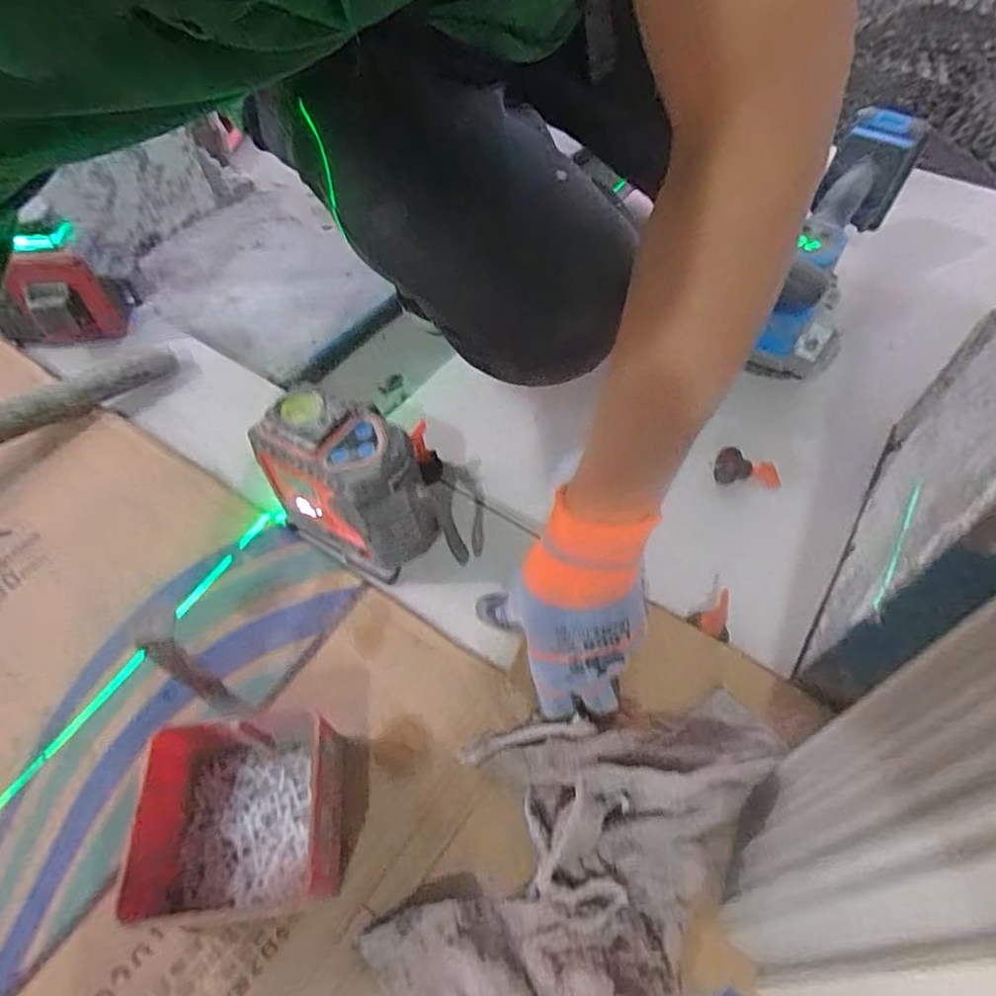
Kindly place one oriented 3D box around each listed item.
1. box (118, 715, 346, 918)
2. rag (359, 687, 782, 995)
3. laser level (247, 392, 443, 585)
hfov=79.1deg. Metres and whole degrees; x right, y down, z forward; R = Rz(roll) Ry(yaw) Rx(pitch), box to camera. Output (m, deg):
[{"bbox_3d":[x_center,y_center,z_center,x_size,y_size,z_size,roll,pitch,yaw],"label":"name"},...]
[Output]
[{"bbox_3d":[-0.145,0.178,0.352,0.110,0.056,0.107,-5,55,-3],"label":"box"},{"bbox_3d":[0.046,0.191,0.332,0.148,0.063,0.240,27,62,19],"label":"rag"},{"bbox_3d":[-0.103,-0.011,0.444,0.122,0.119,0.076,24,59,16],"label":"laser level"}]

